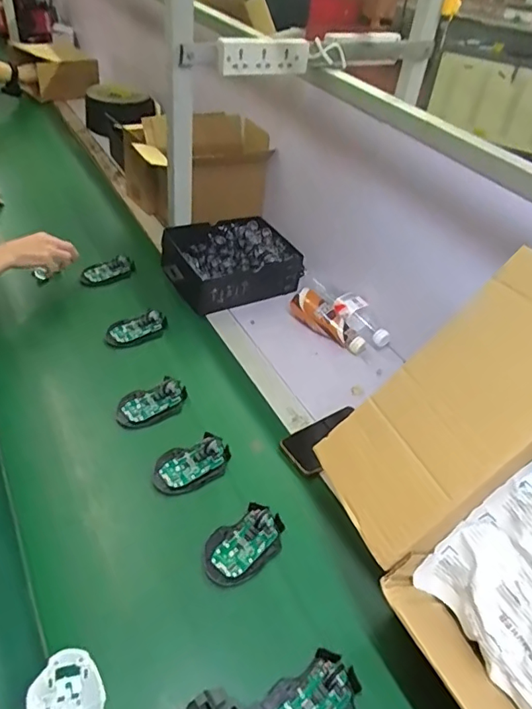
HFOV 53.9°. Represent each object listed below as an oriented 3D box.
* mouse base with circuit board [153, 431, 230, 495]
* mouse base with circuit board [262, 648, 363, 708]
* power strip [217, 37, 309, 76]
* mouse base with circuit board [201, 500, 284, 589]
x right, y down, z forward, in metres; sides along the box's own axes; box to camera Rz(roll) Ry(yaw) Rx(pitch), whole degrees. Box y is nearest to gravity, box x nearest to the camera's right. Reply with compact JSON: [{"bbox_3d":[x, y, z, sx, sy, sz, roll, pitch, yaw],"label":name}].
[{"bbox_3d":[-0.106,0.156,0.750,0.112,0.017,0.072,-17,44,-27],"label":"mouse base with circuit board"},{"bbox_3d":[0.049,0.365,0.542,0.110,0.027,0.072,-18,45,-28],"label":"mouse base with circuit board"},{"bbox_3d":[0.000,-0.509,0.894,0.167,0.056,0.035,-15,43,-25],"label":"power strip"},{"bbox_3d":[-0.027,0.240,0.668,0.115,0.033,0.071,-24,48,-32],"label":"mouse base with circuit board"}]

